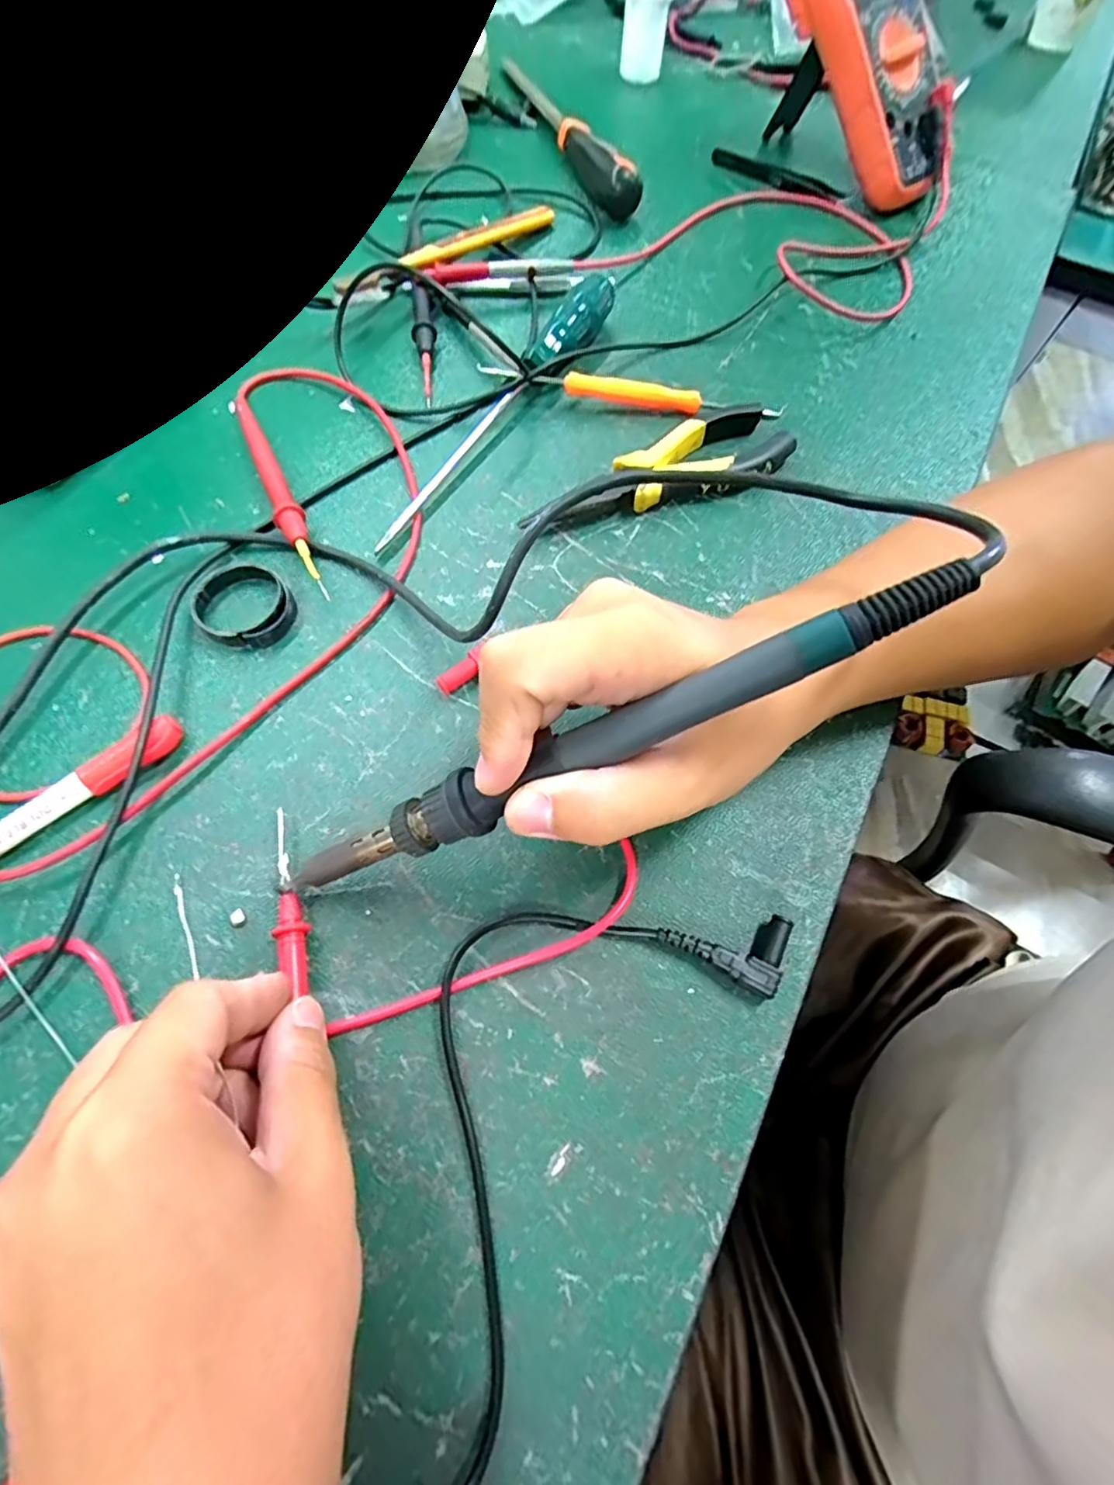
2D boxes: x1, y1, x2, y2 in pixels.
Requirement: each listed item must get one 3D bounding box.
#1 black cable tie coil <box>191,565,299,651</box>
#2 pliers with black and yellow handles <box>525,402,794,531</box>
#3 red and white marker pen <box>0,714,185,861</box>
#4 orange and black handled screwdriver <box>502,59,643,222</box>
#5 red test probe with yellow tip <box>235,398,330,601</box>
[{"bbox_3d":[-0.146,-0.063,0.289,0.042,0.012,0.043,1,65,-2],"label":"black cable tie coil"},{"bbox_3d":[0.063,-0.140,0.328,0.156,0.017,0.051,-31,70,-15],"label":"pliers with black and yellow handles"},{"bbox_3d":[-0.210,0.035,0.238,0.137,0.016,0.017,-38,72,-18],"label":"red and white marker pen"},{"bbox_3d":[0.003,-0.467,0.471,0.026,0.032,0.212,-21,67,-12],"label":"orange and black handled screwdriver"},{"bbox_3d":[-0.144,-0.130,0.317,0.013,0.016,0.139,-25,68,-13],"label":"red test probe with yellow tip"}]

